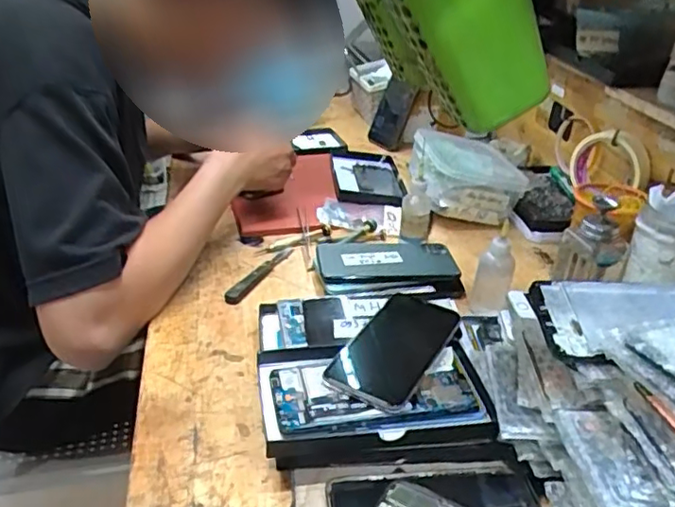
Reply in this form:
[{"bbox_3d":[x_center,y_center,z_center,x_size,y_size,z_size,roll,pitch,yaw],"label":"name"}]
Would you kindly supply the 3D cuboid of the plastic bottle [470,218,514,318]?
[{"bbox_3d":[0.159,0.016,0.621,0.038,0.086,0.032,6,32,13],"label":"plastic bottle"}]

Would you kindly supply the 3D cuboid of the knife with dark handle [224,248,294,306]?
[{"bbox_3d":[-0.086,0.023,0.690,0.018,0.015,0.130,13,34,24],"label":"knife with dark handle"}]

